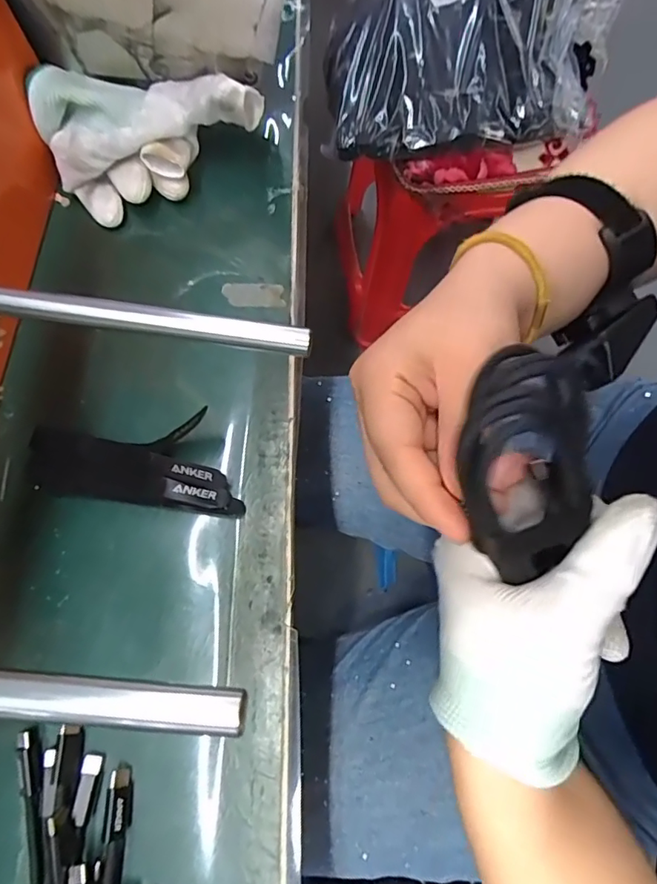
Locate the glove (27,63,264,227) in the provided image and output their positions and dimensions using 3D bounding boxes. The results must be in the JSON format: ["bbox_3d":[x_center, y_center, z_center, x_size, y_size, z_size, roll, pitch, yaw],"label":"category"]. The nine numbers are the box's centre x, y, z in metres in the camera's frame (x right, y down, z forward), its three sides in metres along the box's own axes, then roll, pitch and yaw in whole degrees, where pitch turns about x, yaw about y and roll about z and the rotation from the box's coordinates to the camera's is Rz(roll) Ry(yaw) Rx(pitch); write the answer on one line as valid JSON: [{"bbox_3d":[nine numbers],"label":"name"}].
[{"bbox_3d":[-0.100,-0.177,0.280,0.111,0.046,0.077,-30,78,-8],"label":"glove"}]

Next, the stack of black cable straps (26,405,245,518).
[{"bbox_3d":[-0.096,0.009,0.259,0.105,0.015,0.045,8,76,1],"label":"stack of black cable straps"}]

